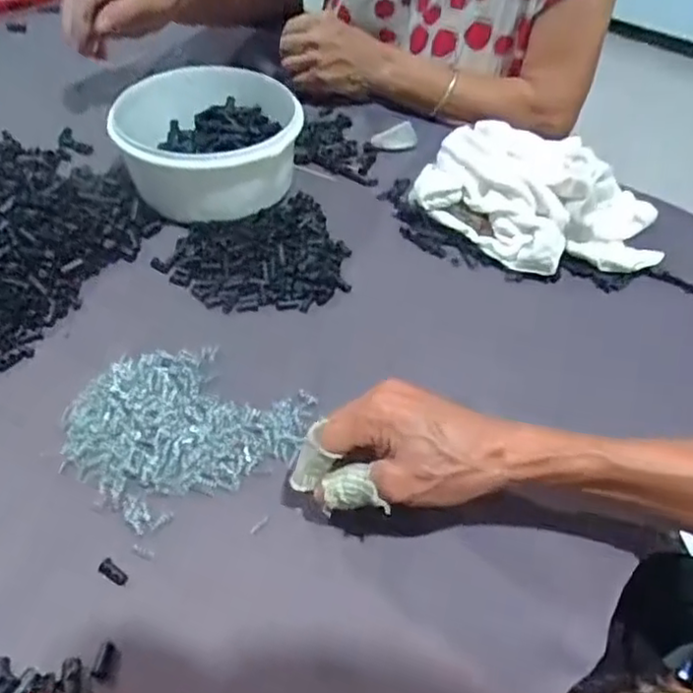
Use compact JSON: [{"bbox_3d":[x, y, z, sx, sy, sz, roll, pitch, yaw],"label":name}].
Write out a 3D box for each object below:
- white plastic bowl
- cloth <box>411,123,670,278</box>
[{"bbox_3d":[-0.123,-0.180,0.598,0.152,0.075,0.155,2,48,-2],"label":"white plastic bowl"},{"bbox_3d":[0.163,-0.126,0.571,0.211,0.060,0.119,19,50,13],"label":"cloth"}]

